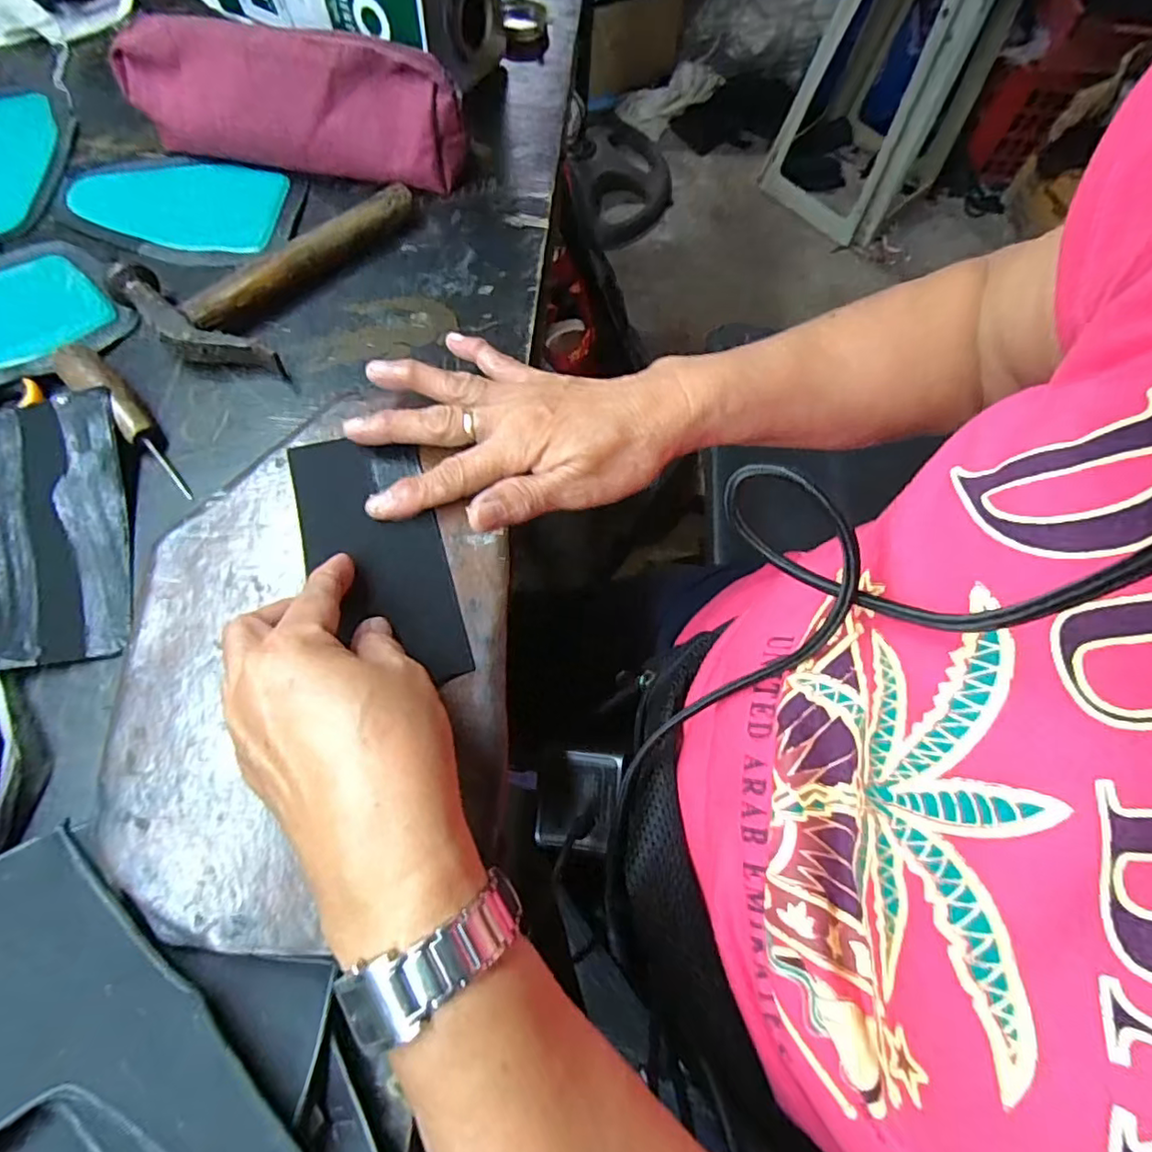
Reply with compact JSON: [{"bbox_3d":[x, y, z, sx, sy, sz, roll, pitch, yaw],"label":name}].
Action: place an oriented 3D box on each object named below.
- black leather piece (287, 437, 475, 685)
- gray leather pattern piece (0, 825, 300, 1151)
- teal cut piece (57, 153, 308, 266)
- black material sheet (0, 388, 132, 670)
[{"bbox_3d":[-0.101,-0.012,0.298,0.066,0.007,0.142,-16,70,-9],"label":"black leather piece"},{"bbox_3d":[-0.181,0.169,0.196,0.156,0.007,0.089,35,48,17],"label":"gray leather pattern piece"},{"bbox_3d":[-0.275,-0.256,0.409,0.159,0.005,0.092,8,68,1],"label":"teal cut piece"},{"bbox_3d":[-0.273,-0.025,0.306,0.067,0.022,0.144,-13,69,-8],"label":"black material sheet"}]

